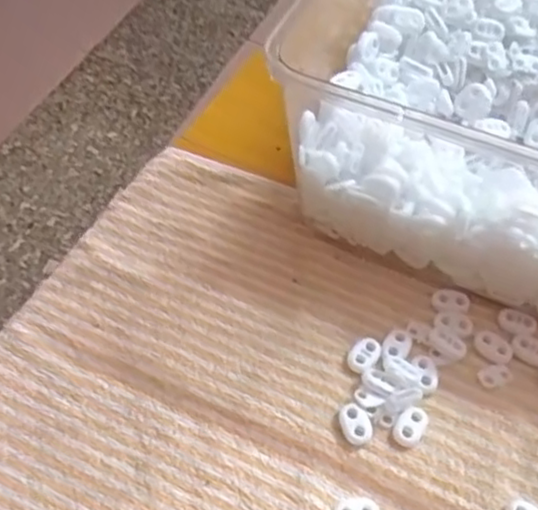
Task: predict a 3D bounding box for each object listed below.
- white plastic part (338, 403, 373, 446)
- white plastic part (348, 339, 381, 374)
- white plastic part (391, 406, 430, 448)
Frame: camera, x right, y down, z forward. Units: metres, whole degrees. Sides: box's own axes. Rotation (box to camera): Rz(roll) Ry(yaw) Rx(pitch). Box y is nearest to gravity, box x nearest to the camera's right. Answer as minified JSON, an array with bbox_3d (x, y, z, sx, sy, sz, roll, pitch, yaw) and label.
[{"bbox_3d":[0.046,0.090,0.365,0.016,0.006,0.022,-13,57,-11],"label":"white plastic part"},{"bbox_3d":[0.054,0.057,0.387,0.014,0.006,0.023,38,62,22],"label":"white plastic part"},{"bbox_3d":[0.075,0.091,0.365,0.015,0.007,0.022,26,58,15],"label":"white plastic part"}]

